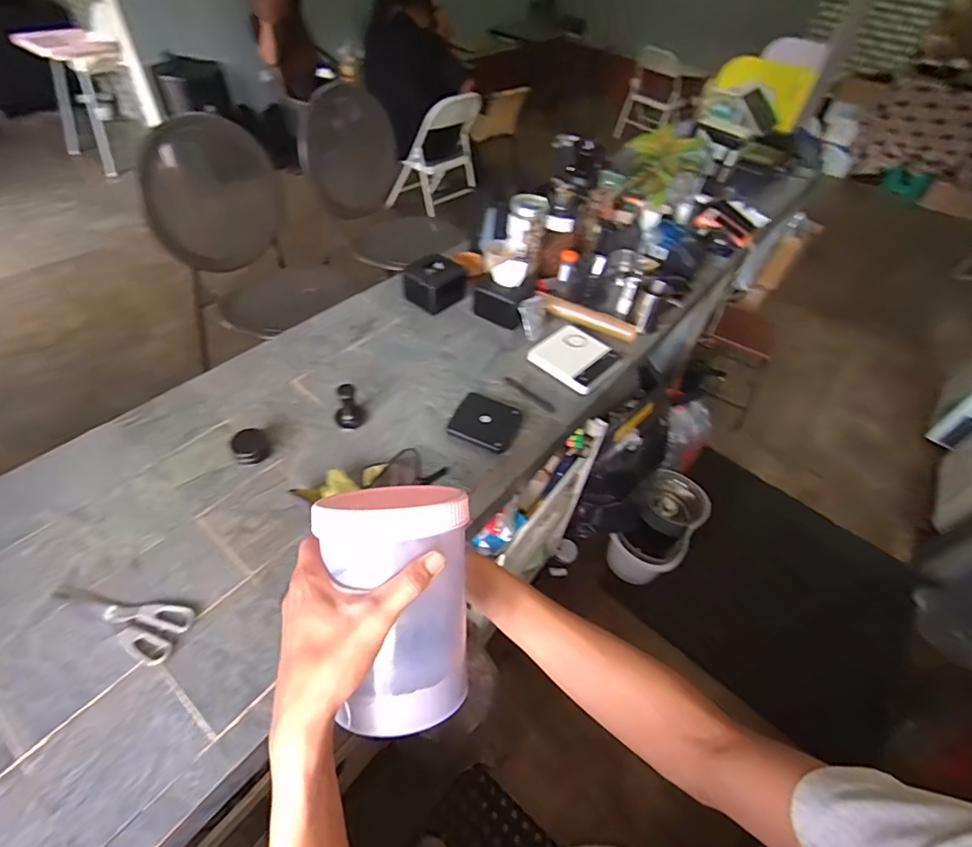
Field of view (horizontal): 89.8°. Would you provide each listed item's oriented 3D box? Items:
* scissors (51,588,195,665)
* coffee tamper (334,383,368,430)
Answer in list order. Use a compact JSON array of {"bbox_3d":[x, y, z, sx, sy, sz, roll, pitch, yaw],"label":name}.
[{"bbox_3d":[-0.512,0.263,0.687,0.205,0.008,0.074,20,49,11],"label":"scissors"},{"bbox_3d":[-0.263,-0.037,0.934,0.063,0.077,0.054,-10,51,-16],"label":"coffee tamper"}]

